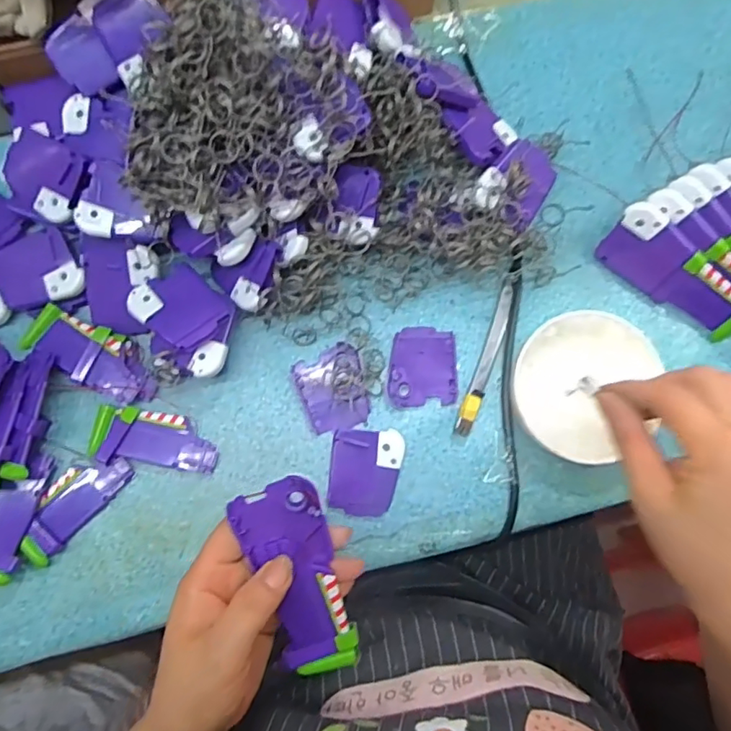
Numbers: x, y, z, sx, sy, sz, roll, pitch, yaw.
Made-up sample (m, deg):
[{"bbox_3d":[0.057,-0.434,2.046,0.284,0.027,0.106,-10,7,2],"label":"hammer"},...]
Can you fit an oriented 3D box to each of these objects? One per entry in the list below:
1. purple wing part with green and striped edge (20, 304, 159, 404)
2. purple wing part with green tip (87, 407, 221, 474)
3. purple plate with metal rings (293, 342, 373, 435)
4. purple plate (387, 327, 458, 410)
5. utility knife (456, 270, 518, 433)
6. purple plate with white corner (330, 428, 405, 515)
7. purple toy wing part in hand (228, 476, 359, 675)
[{"bbox_3d":[-0.199,-0.007,0.403,0.097,0.009,0.043,30,73,-8],"label":"purple wing part with green and striped edge"},{"bbox_3d":[-0.155,0.054,0.403,0.088,0.013,0.040,5,80,1],"label":"purple wing part with green tip"},{"bbox_3d":[-0.024,0.019,0.412,0.051,0.005,0.059,-20,81,-3],"label":"purple plate with metal rings"},{"bbox_3d":[0.043,0.001,0.415,0.050,0.004,0.060,1,80,0],"label":"purple plate"},{"bbox_3d":[0.094,-0.009,0.414,0.013,0.008,0.128,20,81,3],"label":"utility knife"},{"bbox_3d":[0.001,0.079,0.403,0.051,0.006,0.061,4,80,1],"label":"purple plate with white corner"},{"bbox_3d":[-0.040,0.124,0.316,0.049,0.008,0.119,-15,101,-2],"label":"purple toy wing part in hand"}]

